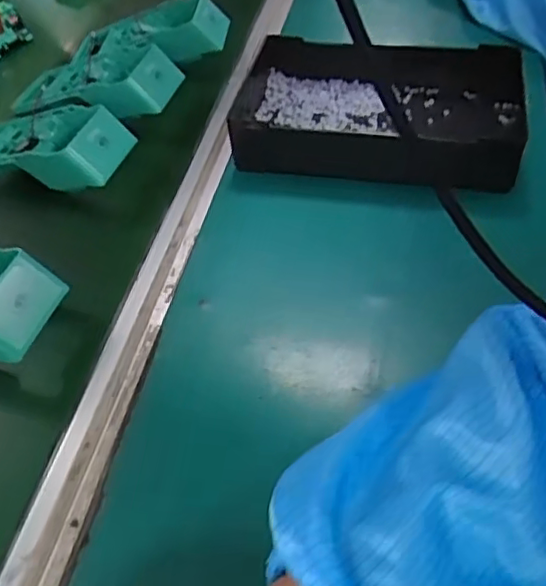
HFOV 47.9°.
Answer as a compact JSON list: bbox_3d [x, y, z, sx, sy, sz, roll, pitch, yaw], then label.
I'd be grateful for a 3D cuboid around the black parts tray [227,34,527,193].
[{"bbox_3d":[0.096,-0.178,0.597,0.275,0.062,0.165,5,53,14],"label":"black parts tray"}]

